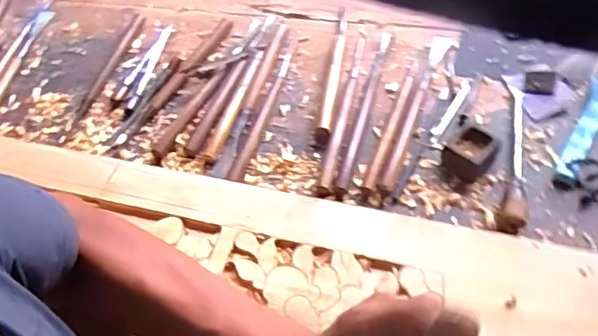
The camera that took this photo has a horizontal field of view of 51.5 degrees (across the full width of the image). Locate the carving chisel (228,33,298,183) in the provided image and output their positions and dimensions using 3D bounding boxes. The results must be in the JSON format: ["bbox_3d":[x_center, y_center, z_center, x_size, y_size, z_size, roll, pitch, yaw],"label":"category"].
[{"bbox_3d":[-0.038,-0.077,0.759,0.019,0.019,0.222,13,55,15],"label":"carving chisel"}]

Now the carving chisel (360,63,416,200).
[{"bbox_3d":[0.109,-0.055,0.712,0.017,0.022,0.207,14,55,16],"label":"carving chisel"}]

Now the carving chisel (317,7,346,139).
[{"bbox_3d":[0.043,-0.129,0.772,0.017,0.020,0.223,5,53,9],"label":"carving chisel"}]

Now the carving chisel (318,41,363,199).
[{"bbox_3d":[0.051,-0.067,0.731,0.017,0.014,0.248,7,53,11],"label":"carving chisel"}]

